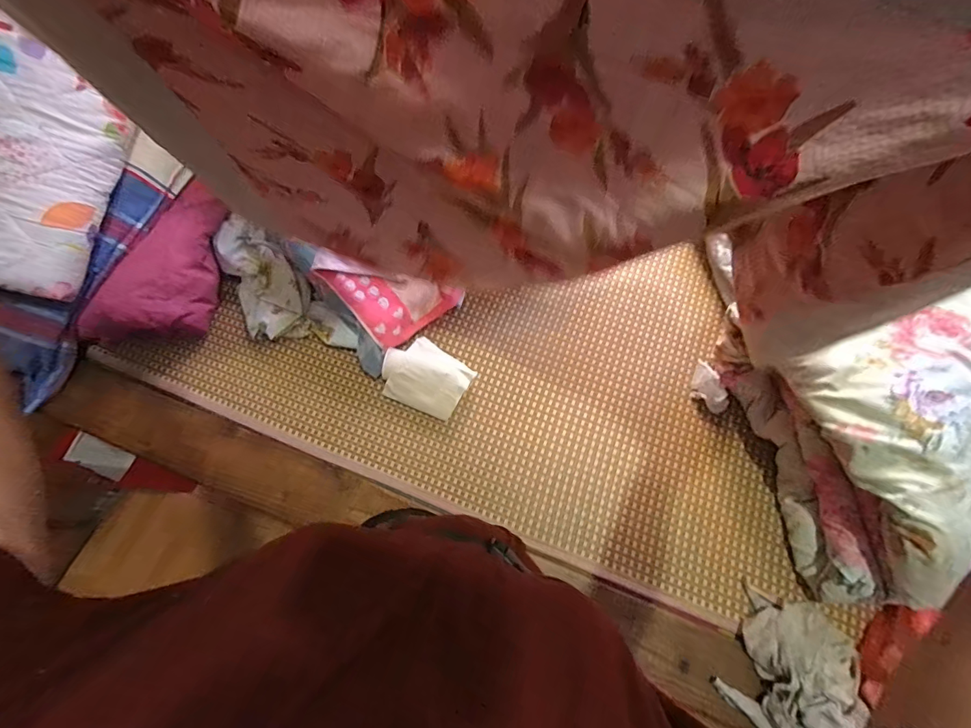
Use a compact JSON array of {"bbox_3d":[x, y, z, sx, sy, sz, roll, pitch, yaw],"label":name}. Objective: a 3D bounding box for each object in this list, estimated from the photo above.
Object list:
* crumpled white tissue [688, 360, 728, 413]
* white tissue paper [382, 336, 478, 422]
[{"bbox_3d":[0.386,0.042,0.747,0.050,0.035,0.081,-41,73,-12],"label":"crumpled white tissue"},{"bbox_3d":[-0.103,0.025,0.757,0.142,0.070,0.109,27,73,11],"label":"white tissue paper"}]

